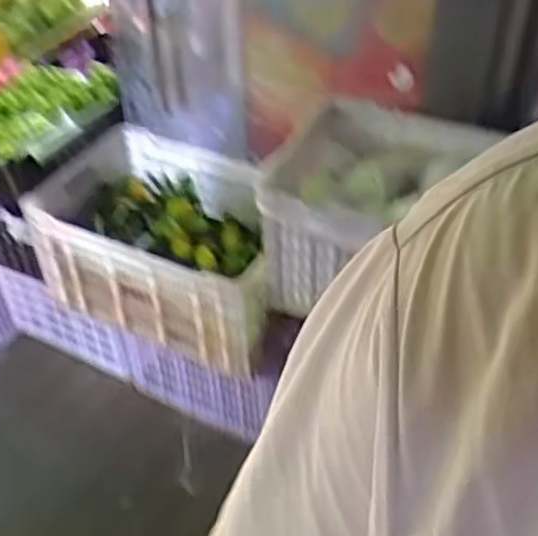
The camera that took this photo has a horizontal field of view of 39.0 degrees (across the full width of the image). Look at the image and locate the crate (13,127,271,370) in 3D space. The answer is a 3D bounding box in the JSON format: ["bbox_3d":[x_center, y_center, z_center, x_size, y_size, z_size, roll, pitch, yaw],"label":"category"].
[{"bbox_3d":[-0.214,-0.047,1.878,0.604,0.322,0.428,18,45,19],"label":"crate"}]

